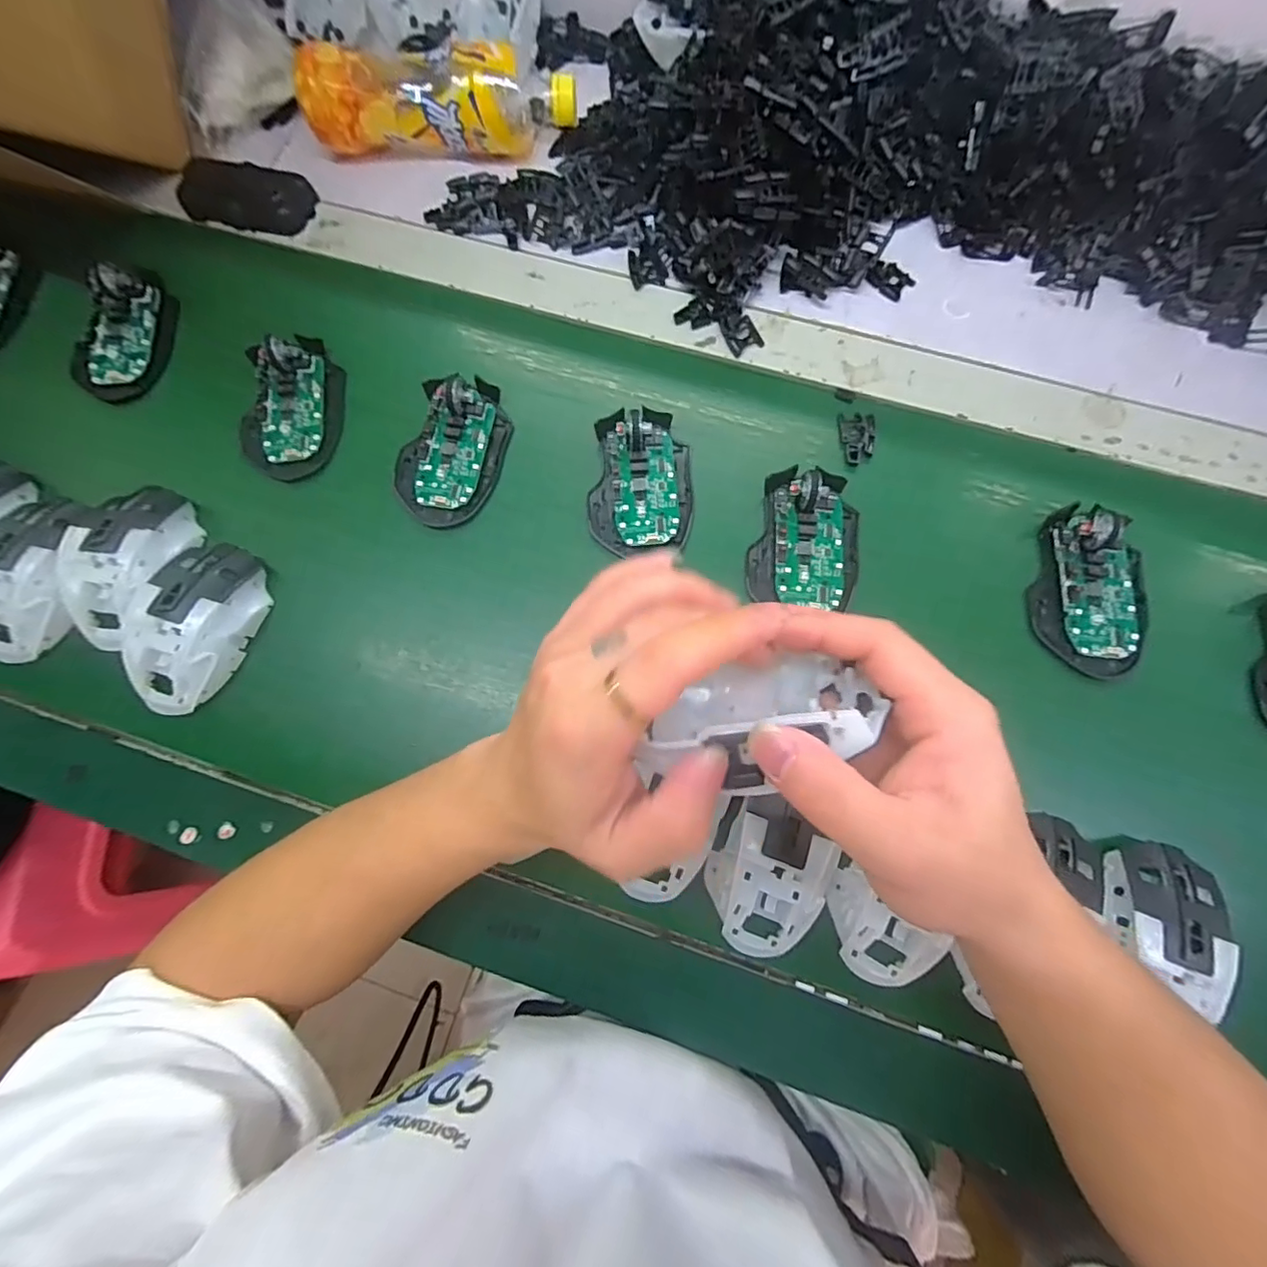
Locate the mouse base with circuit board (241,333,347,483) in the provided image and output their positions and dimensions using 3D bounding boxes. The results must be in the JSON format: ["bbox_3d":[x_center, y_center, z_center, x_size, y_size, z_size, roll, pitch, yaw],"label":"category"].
[{"bbox_3d":[-0.260,-0.176,0.418,0.068,0.028,0.116,5,77,3],"label":"mouse base with circuit board"}]

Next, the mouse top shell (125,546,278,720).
[{"bbox_3d":[-0.297,-0.004,0.375,0.066,0.042,0.118,14,77,5],"label":"mouse top shell"}]

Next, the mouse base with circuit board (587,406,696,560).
[{"bbox_3d":[0.005,-0.111,0.397,0.075,0.025,0.108,-5,76,0],"label":"mouse base with circuit board"}]

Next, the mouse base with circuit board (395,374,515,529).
[{"bbox_3d":[-0.135,-0.138,0.405,0.072,0.028,0.116,18,78,5],"label":"mouse base with circuit board"}]

